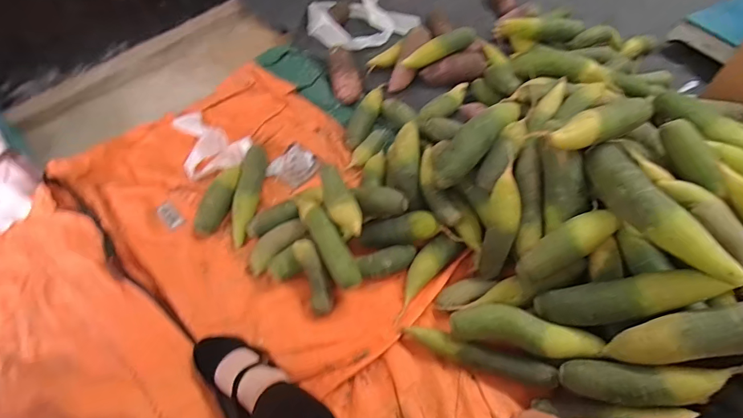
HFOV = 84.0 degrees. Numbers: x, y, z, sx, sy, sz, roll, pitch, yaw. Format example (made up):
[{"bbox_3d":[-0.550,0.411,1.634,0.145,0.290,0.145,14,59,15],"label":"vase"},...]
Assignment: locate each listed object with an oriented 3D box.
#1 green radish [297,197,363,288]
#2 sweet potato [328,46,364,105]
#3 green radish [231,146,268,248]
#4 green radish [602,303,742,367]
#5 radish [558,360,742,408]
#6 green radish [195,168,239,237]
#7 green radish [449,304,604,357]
[{"bbox_3d":[-0.095,0.048,0.822,0.051,0.054,0.253,-26,59,-12],"label":"green radish"},{"bbox_3d":[-0.076,-0.387,1.149,0.083,0.058,0.211,-12,58,-3],"label":"sweet potato"},{"bbox_3d":[-0.285,-0.035,0.936,0.050,0.054,0.230,4,58,7],"label":"green radish"},{"bbox_3d":[0.457,0.166,0.553,0.266,0.054,0.062,-22,52,28],"label":"green radish"},{"bbox_3d":[0.394,0.249,0.589,0.224,0.048,0.061,-9,55,23],"label":"radish"},{"bbox_3d":[-0.347,-0.025,0.945,0.055,0.046,0.183,14,60,13],"label":"green radish"},{"bbox_3d":[0.253,0.203,0.689,0.233,0.065,0.058,12,59,11],"label":"green radish"}]

